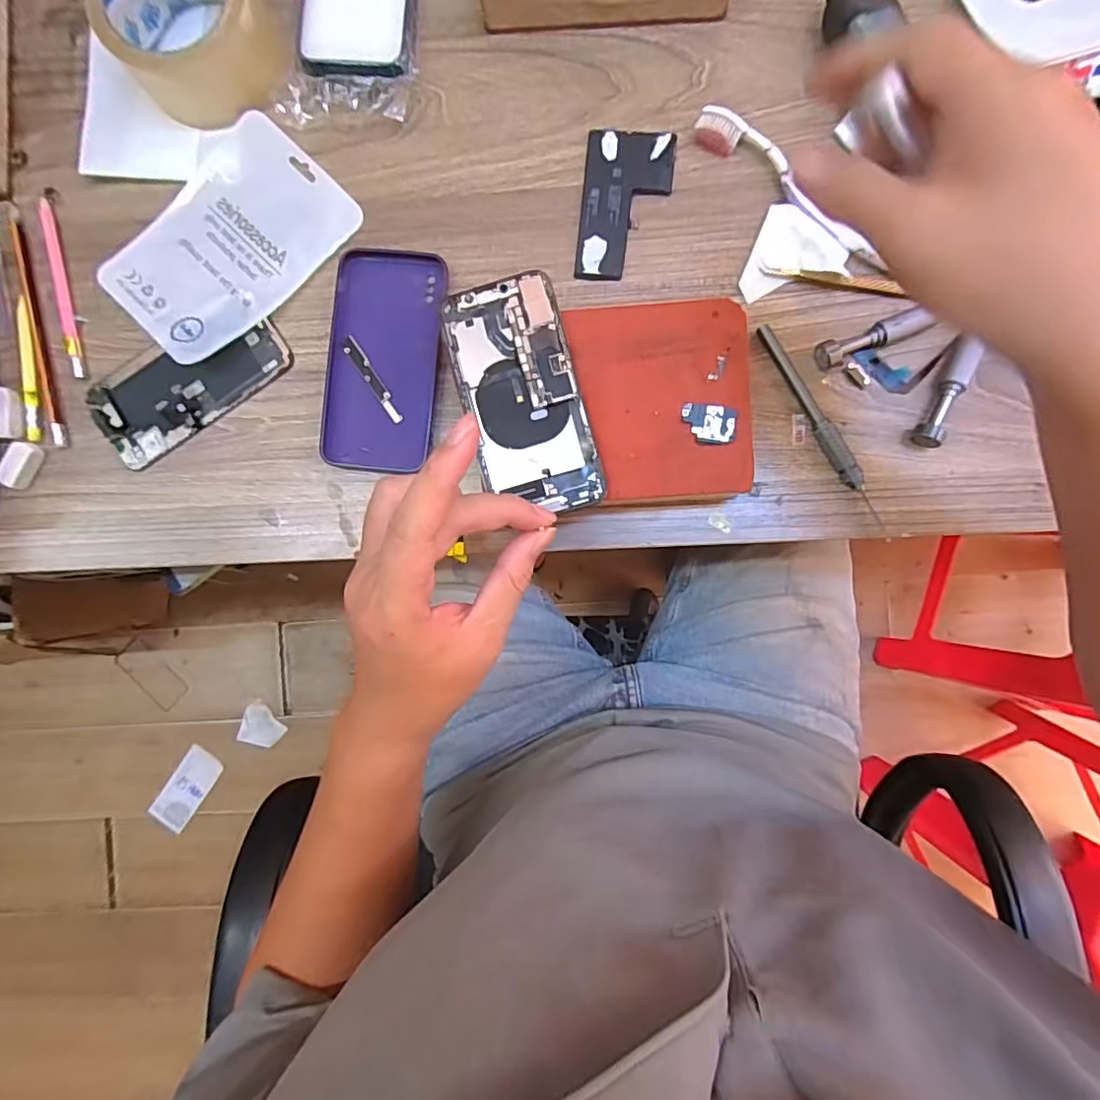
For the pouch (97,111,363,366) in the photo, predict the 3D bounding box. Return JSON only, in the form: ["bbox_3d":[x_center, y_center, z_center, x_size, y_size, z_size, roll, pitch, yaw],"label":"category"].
[{"bbox_3d":[-0.216,-0.207,0.381,0.159,0.018,0.107,-43,88,3],"label":"pouch"}]

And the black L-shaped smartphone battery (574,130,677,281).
[{"bbox_3d":[0.049,-0.226,0.374,0.057,0.006,0.096,6,91,3],"label":"black L-shaped smartphone battery"}]

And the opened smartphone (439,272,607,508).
[{"bbox_3d":[-0.016,-0.090,0.336,0.068,0.007,0.137,-15,90,3],"label":"opened smartphone"}]

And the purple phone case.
[{"bbox_3d":[-0.110,-0.127,0.378,0.072,0.010,0.146,5,91,3],"label":"purple phone case"}]

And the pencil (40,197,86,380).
[{"bbox_3d":[-0.336,-0.178,0.391,0.011,0.004,0.123,-11,90,3],"label":"pencil"}]

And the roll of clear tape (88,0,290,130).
[{"bbox_3d":[-0.229,-0.338,0.361,0.090,0.050,0.099,0,91,3],"label":"roll of clear tape"}]

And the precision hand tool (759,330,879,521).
[{"bbox_3d":[0.172,-0.082,0.364,0.012,0.013,0.140,-29,89,3],"label":"precision hand tool"}]

